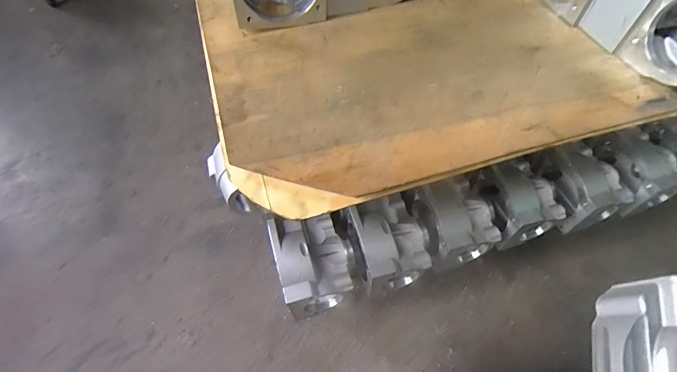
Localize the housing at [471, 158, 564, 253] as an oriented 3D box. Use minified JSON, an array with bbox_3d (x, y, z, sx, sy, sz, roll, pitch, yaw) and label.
[{"bbox_3d":[0.388,0.029,0.807,0.133,0.123,0.162,-15,59,-11],"label":"housing"}]

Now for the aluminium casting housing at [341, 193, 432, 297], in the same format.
[{"bbox_3d":[0.103,0.111,0.747,0.138,0.136,0.164,-13,58,-9],"label":"aluminium casting housing"}]

